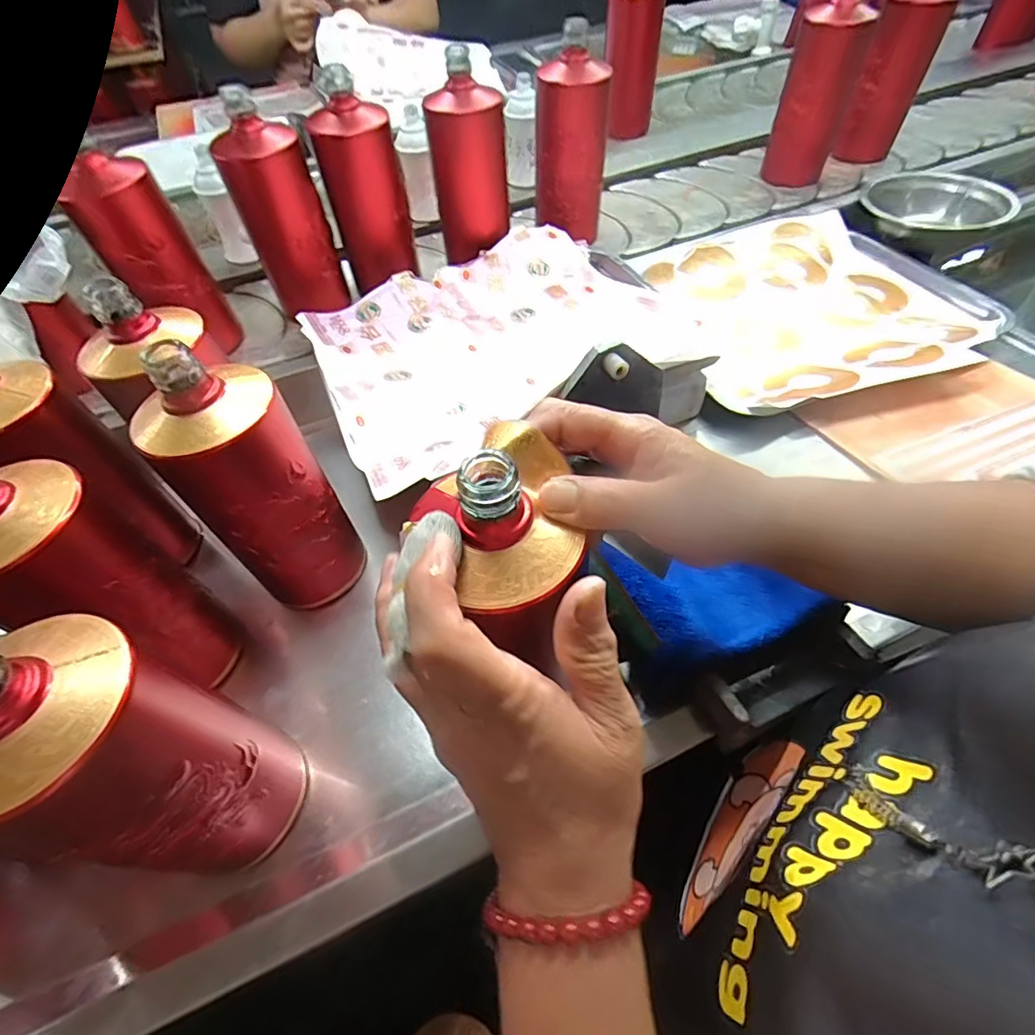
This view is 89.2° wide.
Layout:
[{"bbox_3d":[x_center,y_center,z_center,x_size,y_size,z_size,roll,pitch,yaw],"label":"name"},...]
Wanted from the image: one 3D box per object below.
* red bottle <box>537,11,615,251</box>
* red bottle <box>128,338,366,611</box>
[{"bbox_3d":[0.061,-0.443,0.619,0.077,0.187,0.073,-2,55,2],"label":"red bottle"},{"bbox_3d":[-0.169,-0.017,0.355,0.083,0.190,0.075,-32,59,-17],"label":"red bottle"}]

